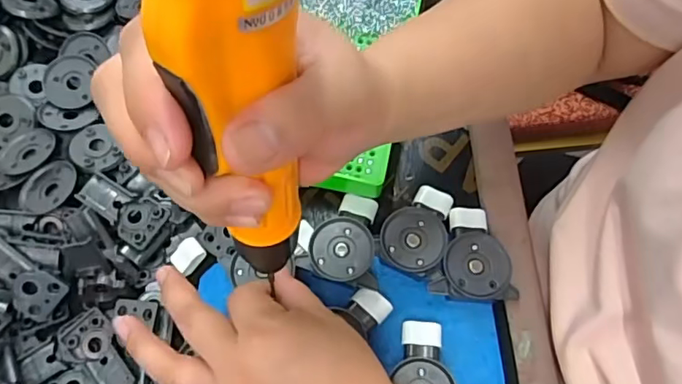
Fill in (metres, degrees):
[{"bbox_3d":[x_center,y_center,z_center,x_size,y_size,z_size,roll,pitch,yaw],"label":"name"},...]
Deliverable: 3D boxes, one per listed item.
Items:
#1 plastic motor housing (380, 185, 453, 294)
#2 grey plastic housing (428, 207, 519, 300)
[{"bbox_3d":[0.050,0.029,0.369,0.045,0.024,0.073,7,71,5],"label":"plastic motor housing"},{"bbox_3d":[0.086,0.040,0.363,0.053,0.024,0.062,0,71,3],"label":"grey plastic housing"}]

